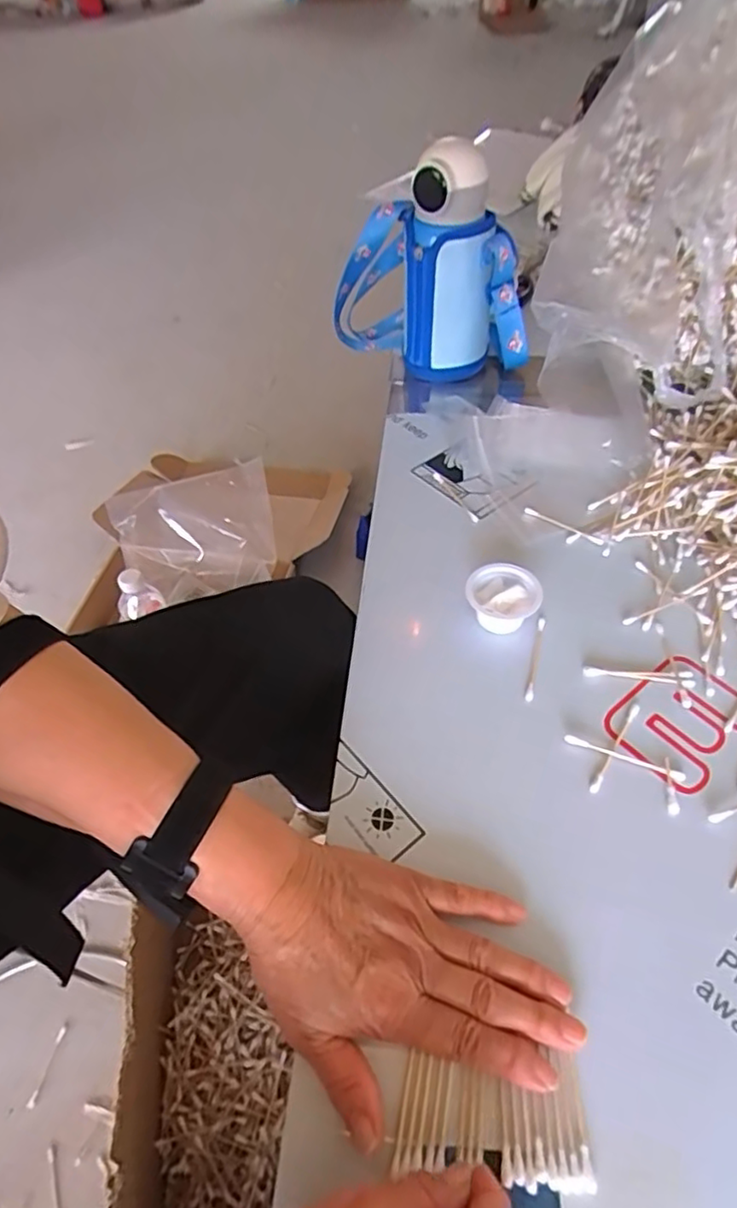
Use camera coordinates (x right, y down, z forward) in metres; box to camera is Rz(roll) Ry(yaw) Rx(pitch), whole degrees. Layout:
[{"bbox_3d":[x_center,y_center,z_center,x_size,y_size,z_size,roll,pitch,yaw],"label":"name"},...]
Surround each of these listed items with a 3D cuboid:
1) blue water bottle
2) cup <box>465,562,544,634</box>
[{"bbox_3d":[0.062,-0.352,0.640,0.081,0.197,0.213,-37,58,-25],"label":"blue water bottle"},{"bbox_3d":[0.101,-0.003,0.470,0.054,0.029,0.050,-2,51,3],"label":"cup"}]

